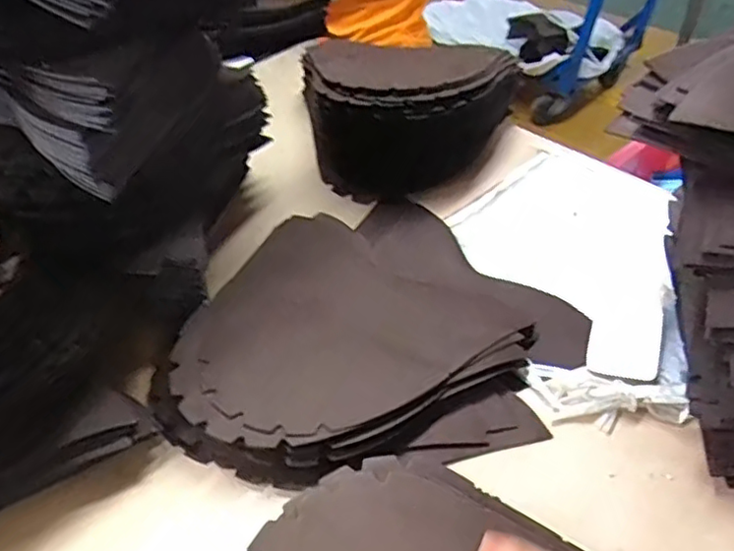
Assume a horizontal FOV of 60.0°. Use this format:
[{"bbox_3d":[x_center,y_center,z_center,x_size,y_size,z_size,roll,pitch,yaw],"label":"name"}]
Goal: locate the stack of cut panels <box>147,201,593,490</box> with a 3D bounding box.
[{"bbox_3d":[-0.001,0.028,0.554,0.363,0.046,0.296,-10,44,-8],"label":"stack of cut panels"}]

